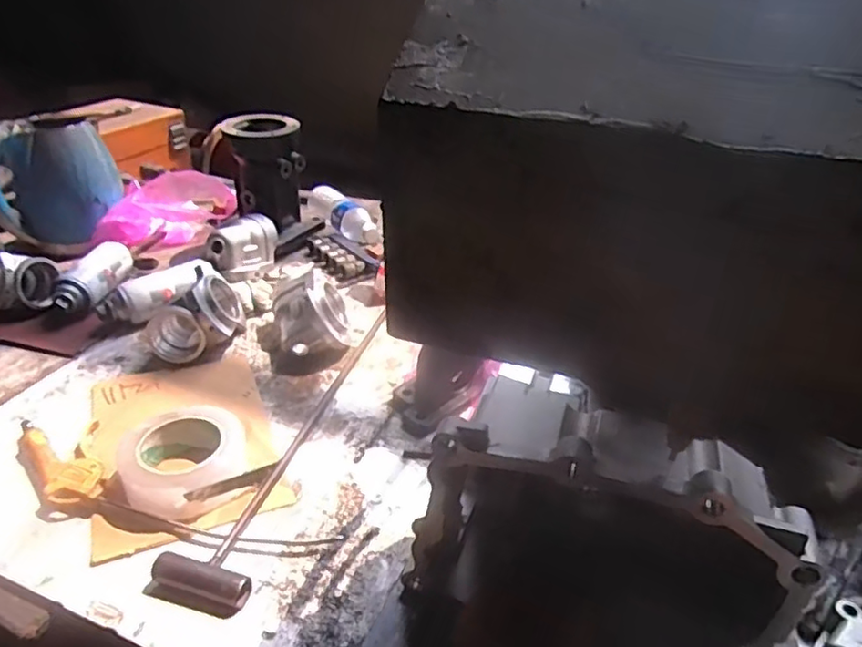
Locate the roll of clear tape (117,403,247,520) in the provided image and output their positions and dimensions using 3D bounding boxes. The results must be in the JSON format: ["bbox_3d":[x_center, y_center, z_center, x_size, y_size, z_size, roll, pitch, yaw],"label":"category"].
[{"bbox_3d":[-0.250,0.137,0.644,0.120,0.054,0.122,-12,35,-21],"label":"roll of clear tape"}]

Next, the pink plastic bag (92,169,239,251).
[{"bbox_3d":[-0.489,-0.206,1.160,0.081,0.112,0.260,21,37,28],"label":"pink plastic bag"}]

